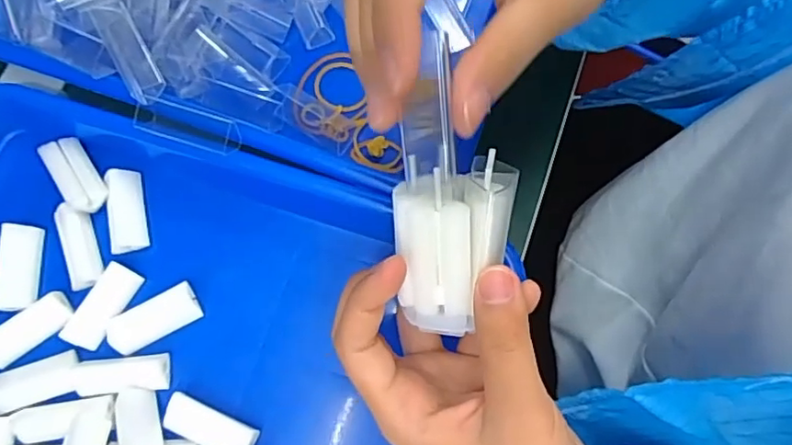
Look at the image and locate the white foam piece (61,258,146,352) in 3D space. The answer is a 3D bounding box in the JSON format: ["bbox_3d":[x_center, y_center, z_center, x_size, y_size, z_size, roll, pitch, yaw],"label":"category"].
[{"bbox_3d":[-0.157,0.044,0.308,0.020,0.007,0.045,30,76,9],"label":"white foam piece"}]

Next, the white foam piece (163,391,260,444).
[{"bbox_3d":[-0.093,0.103,0.290,0.048,0.011,0.018,23,75,7],"label":"white foam piece"}]

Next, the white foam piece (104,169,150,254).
[{"bbox_3d":[-0.152,-0.007,0.326,0.018,0.012,0.046,-12,74,-3],"label":"white foam piece"}]

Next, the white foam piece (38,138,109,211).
[{"bbox_3d":[-0.180,-0.027,0.326,0.021,0.012,0.048,-36,77,-9],"label":"white foam piece"}]

